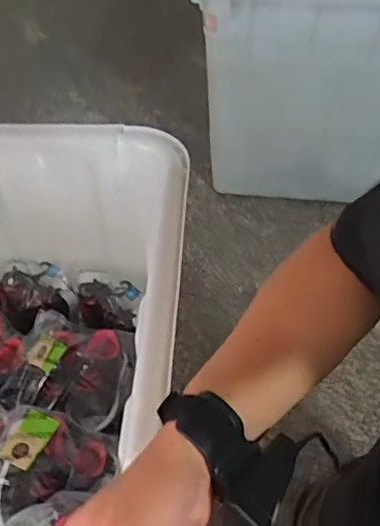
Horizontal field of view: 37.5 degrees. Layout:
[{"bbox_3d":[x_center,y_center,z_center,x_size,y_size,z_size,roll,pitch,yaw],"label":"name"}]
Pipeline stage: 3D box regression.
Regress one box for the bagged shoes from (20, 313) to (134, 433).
[{"bbox_3d":[-0.188,0.170,0.920,0.173,0.081,0.201,5,48,4],"label":"bagged shoes"}]

